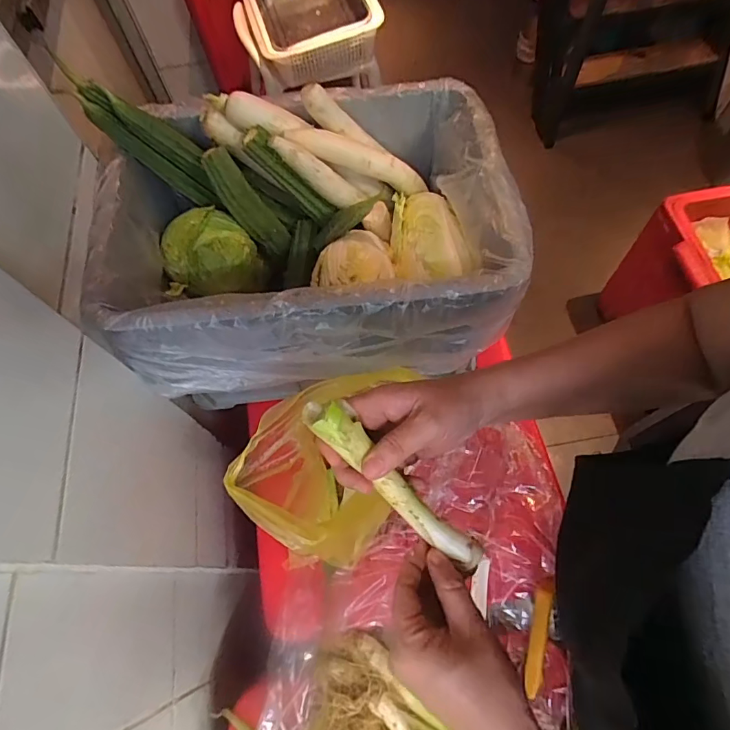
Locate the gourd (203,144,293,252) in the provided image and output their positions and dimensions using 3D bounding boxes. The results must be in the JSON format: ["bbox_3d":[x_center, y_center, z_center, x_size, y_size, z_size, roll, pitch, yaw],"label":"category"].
[{"bbox_3d":[-0.178,-0.246,0.696,0.039,0.196,0.048,6,64,30],"label":"gourd"}]

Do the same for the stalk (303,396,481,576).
[{"bbox_3d":[0.022,0.086,0.327,0.167,0.018,0.028,46,74,-6],"label":"stalk"}]

